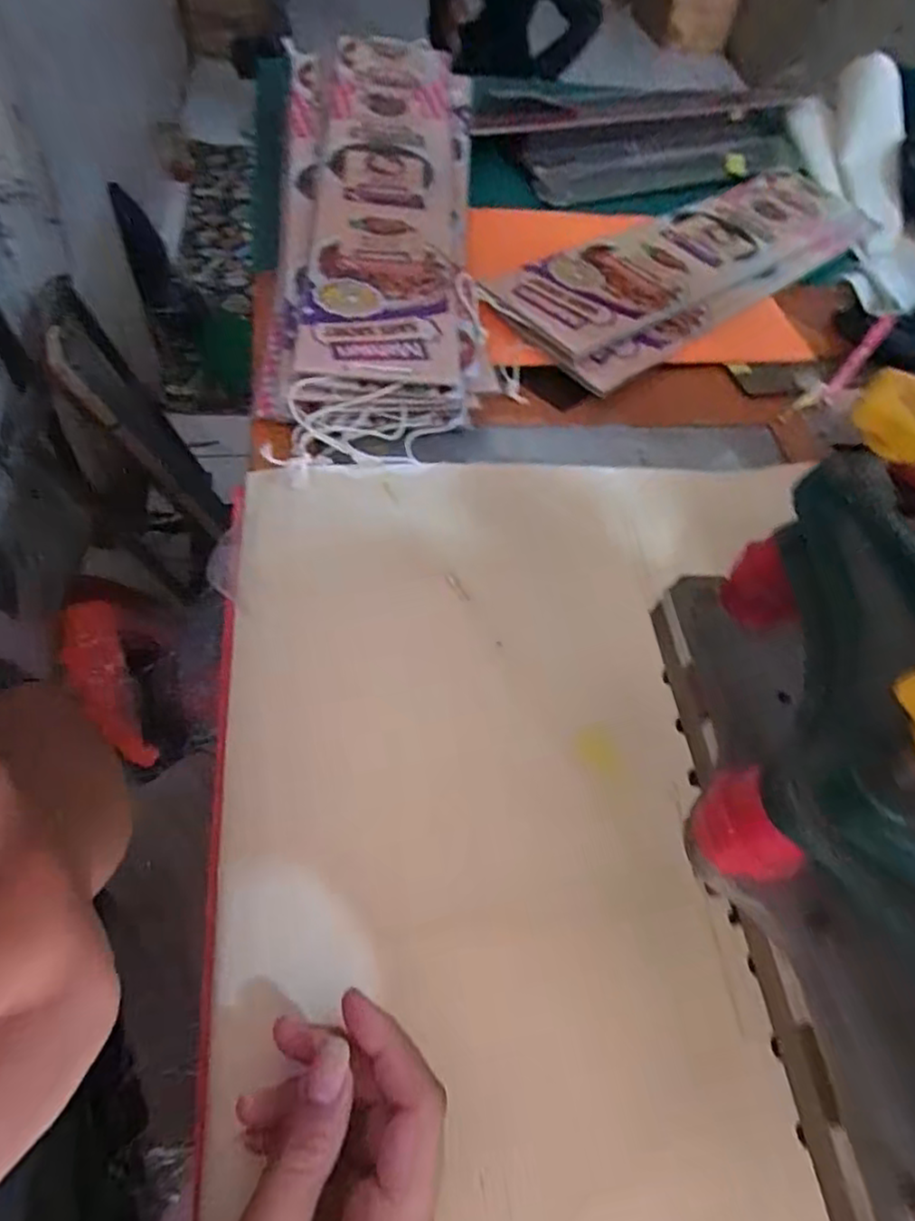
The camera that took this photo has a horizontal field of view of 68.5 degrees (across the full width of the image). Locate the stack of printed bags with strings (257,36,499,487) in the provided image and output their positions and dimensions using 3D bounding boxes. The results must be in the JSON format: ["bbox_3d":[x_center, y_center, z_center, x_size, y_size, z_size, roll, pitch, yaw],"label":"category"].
[{"bbox_3d":[-0.078,-0.390,0.648,0.191,0.086,0.645,0,57,-8],"label":"stack of printed bags with strings"}]

